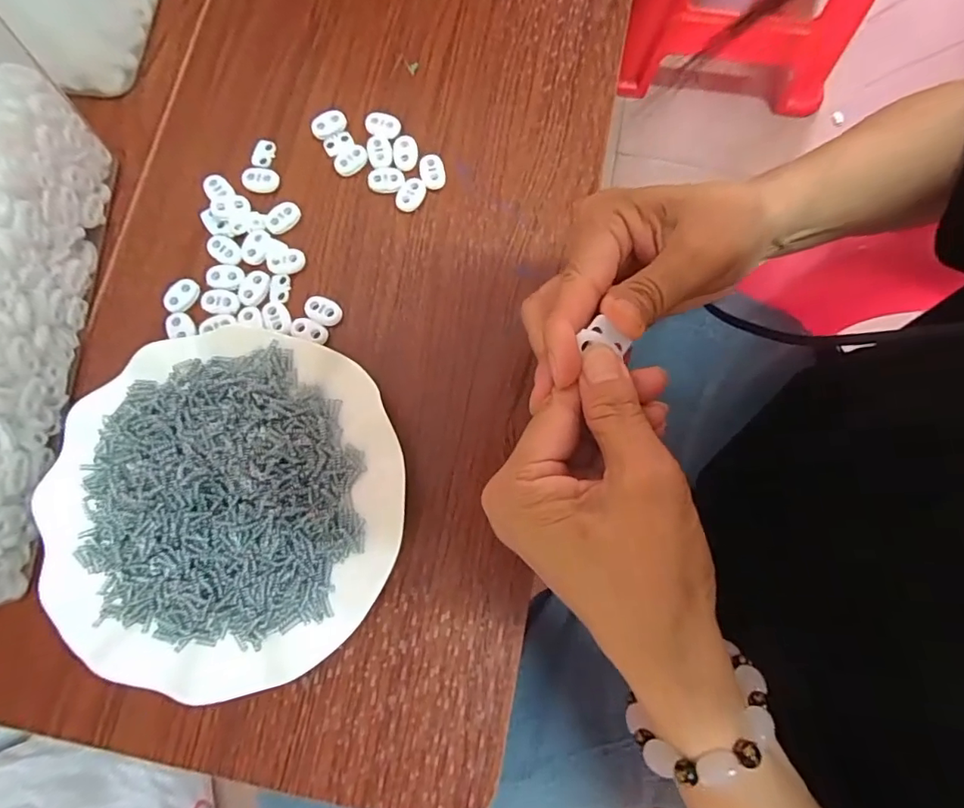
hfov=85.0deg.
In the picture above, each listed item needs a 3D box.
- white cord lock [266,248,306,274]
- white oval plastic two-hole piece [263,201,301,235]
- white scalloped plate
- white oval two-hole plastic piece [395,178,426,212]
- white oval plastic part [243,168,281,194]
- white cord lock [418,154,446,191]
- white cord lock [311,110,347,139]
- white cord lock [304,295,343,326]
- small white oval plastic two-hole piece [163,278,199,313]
[{"bbox_3d":[-0.120,-0.088,0.322,0.023,0.004,0.015,-6,79,-2],"label":"white cord lock"},{"bbox_3d":[-0.124,-0.117,0.328,0.023,0.006,0.015,-43,82,-8],"label":"white oval plastic two-hole piece"},{"bbox_3d":[-0.135,0.051,0.283,0.178,0.027,0.180,0,79,-1],"label":"white scalloped plate"},{"bbox_3d":[-0.045,-0.132,0.331,0.015,0.007,0.021,36,80,6],"label":"white oval two-hole plastic piece"},{"bbox_3d":[-0.140,-0.142,0.333,0.023,0.005,0.015,1,79,-1],"label":"white oval plastic part"},{"bbox_3d":[-0.032,-0.148,0.334,0.016,0.008,0.022,-15,79,-4],"label":"white cord lock"},{"bbox_3d":[-0.098,-0.180,0.340,0.022,0.009,0.015,-18,80,-4],"label":"white cord lock"},{"bbox_3d":[-0.096,-0.056,0.316,0.024,0.005,0.015,33,80,5],"label":"white cord lock"},{"bbox_3d":[-0.182,-0.066,0.317,0.015,0.004,0.022,36,81,6],"label":"small white oval plastic two-hole piece"}]

